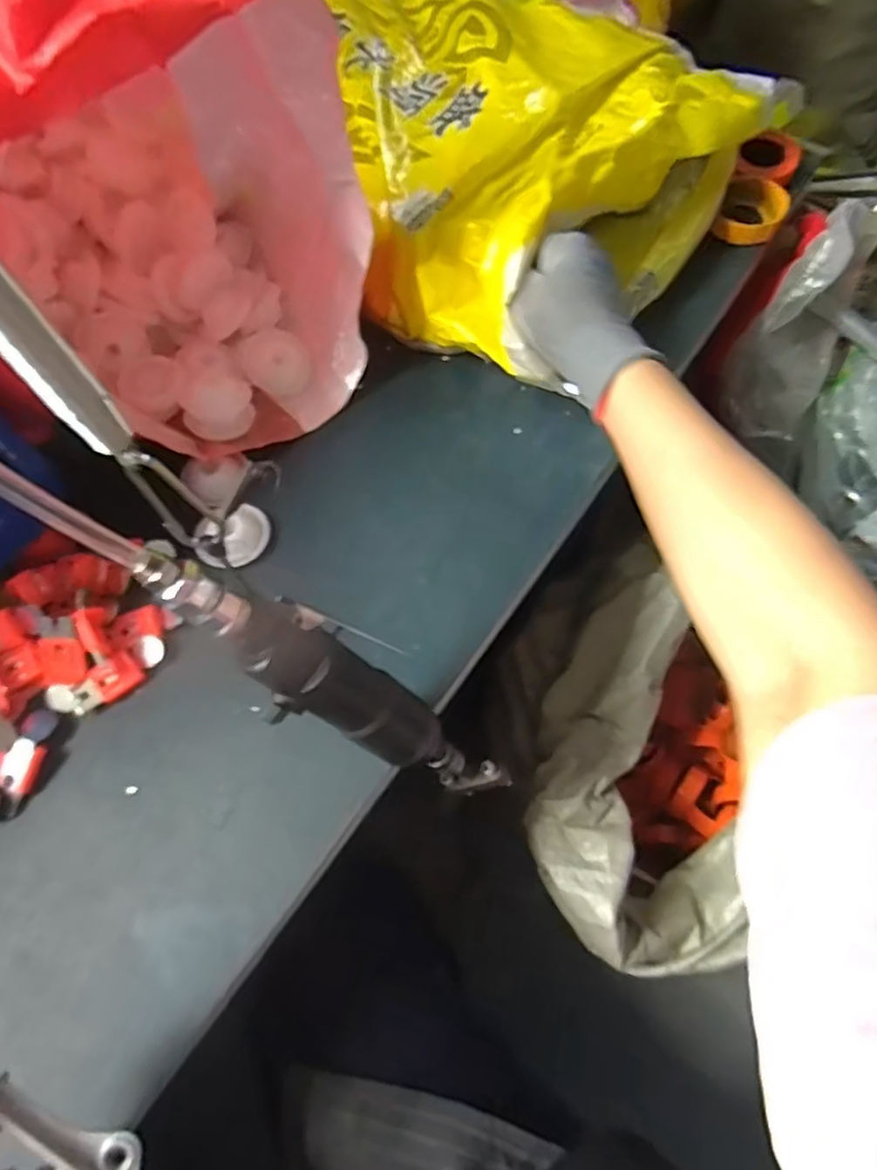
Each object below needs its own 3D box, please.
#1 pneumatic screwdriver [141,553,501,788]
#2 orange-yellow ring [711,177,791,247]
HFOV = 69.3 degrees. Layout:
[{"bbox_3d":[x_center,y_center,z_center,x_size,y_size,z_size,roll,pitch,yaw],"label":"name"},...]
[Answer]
[{"bbox_3d":[-0.042,0.065,0.338,0.040,0.266,0.044,4,60,45],"label":"pneumatic screwdriver"},{"bbox_3d":[0.263,-0.312,0.533,0.052,0.021,0.061,23,69,12],"label":"orange-yellow ring"}]

